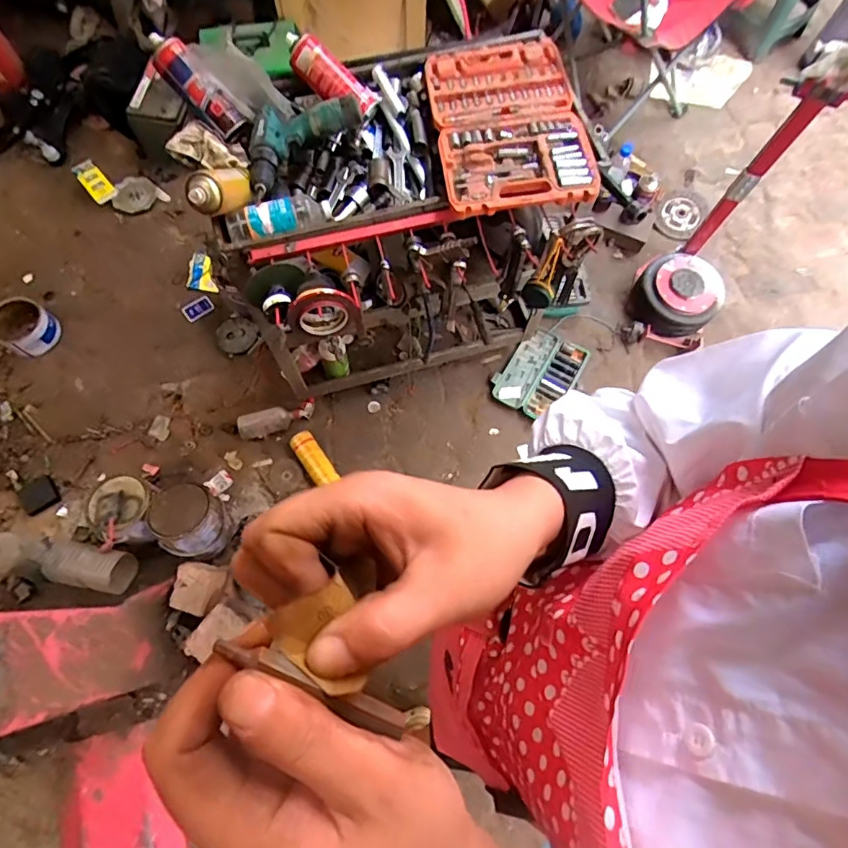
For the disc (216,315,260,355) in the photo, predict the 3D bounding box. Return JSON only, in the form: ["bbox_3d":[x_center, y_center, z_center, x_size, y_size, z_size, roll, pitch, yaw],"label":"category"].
[{"bbox_3d":[-0.570,-0.272,1.585,0.125,0.010,0.118,1,73,-2],"label":"disc"}]

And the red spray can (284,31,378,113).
[{"bbox_3d":[-0.165,-0.612,0.923,0.177,0.061,0.053,26,72,-24],"label":"red spray can"}]

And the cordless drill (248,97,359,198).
[{"bbox_3d":[-0.226,-0.492,0.868,0.228,0.059,0.134,-40,77,-14],"label":"cordless drill"}]

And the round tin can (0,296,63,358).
[{"bbox_3d":[-1.172,-0.285,1.530,0.149,0.098,0.147,26,74,6],"label":"round tin can"}]

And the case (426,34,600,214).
[{"bbox_3d":[0.145,-0.535,0.911,0.247,0.048,0.383,-6,72,-4],"label":"case"}]

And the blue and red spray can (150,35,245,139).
[{"bbox_3d":[-0.378,-0.559,0.867,0.180,0.061,0.049,44,73,-29],"label":"blue and red spray can"}]

